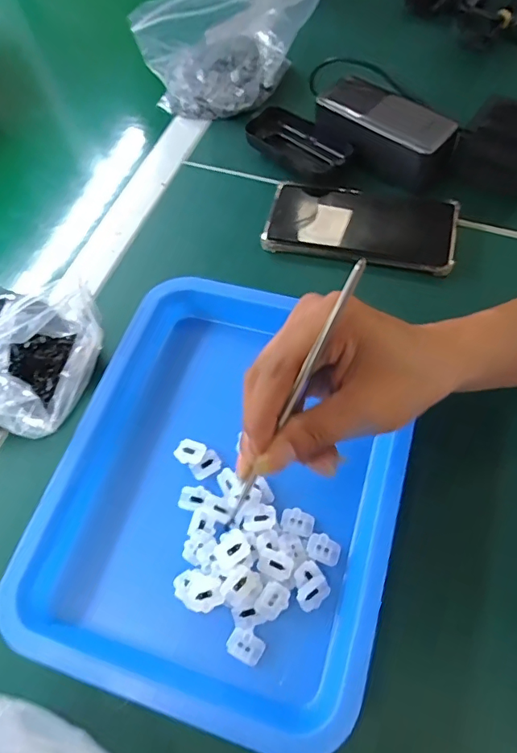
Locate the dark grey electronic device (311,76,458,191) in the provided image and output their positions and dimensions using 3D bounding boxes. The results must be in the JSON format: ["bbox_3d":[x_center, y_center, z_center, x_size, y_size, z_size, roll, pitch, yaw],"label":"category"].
[{"bbox_3d":[0.117,-0.235,0.463,0.059,0.040,0.144,-40,67,-16],"label":"dark grey electronic device"}]

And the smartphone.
[{"bbox_3d":[0.092,-0.138,0.444,0.164,0.016,0.080,12,64,10],"label":"smartphone"}]

